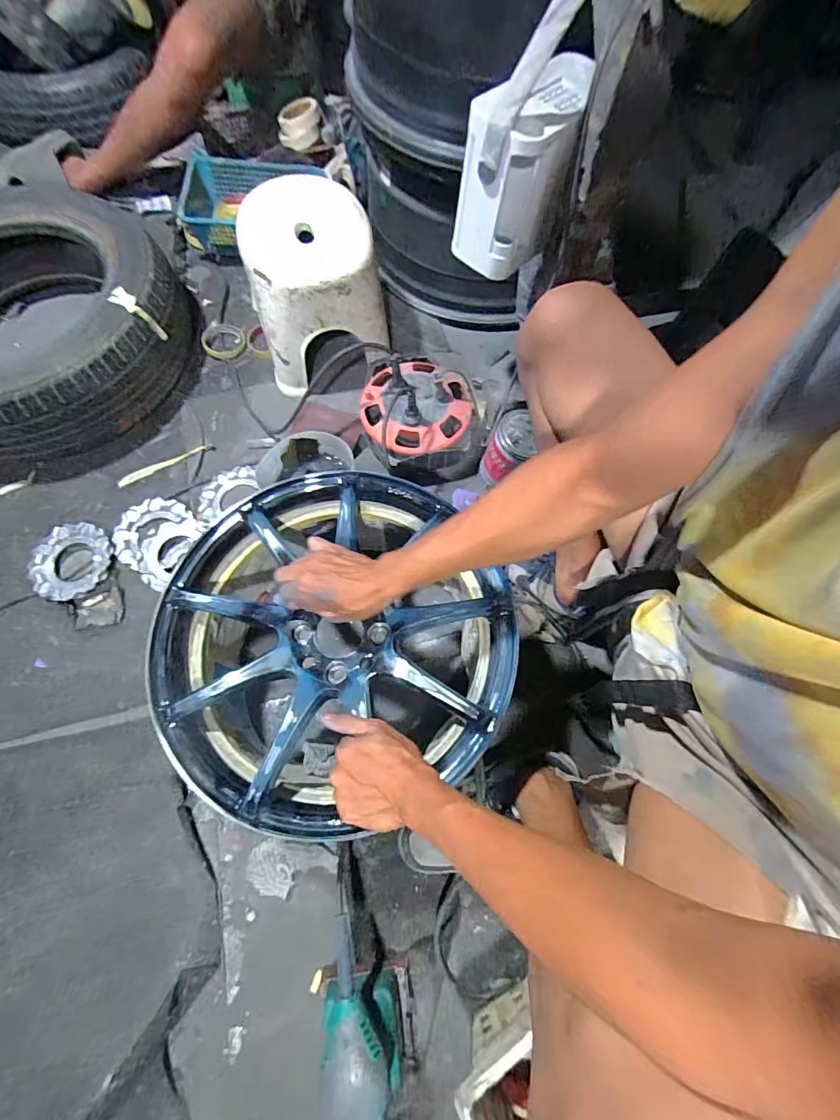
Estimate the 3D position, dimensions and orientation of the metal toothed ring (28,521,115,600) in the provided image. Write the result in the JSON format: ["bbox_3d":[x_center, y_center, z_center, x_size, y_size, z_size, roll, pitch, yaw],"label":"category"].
[{"bbox_3d":[-0.602,0.002,0.741,0.129,0.018,0.133,1,71,-2],"label":"metal toothed ring"}]

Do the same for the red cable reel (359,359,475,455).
[{"bbox_3d":[-0.004,-0.286,0.809,0.203,0.118,0.214,14,71,3],"label":"red cable reel"}]

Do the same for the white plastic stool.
[{"bbox_3d":[-0.201,-0.517,0.818,0.229,0.226,0.256,-16,71,-8],"label":"white plastic stool"}]

